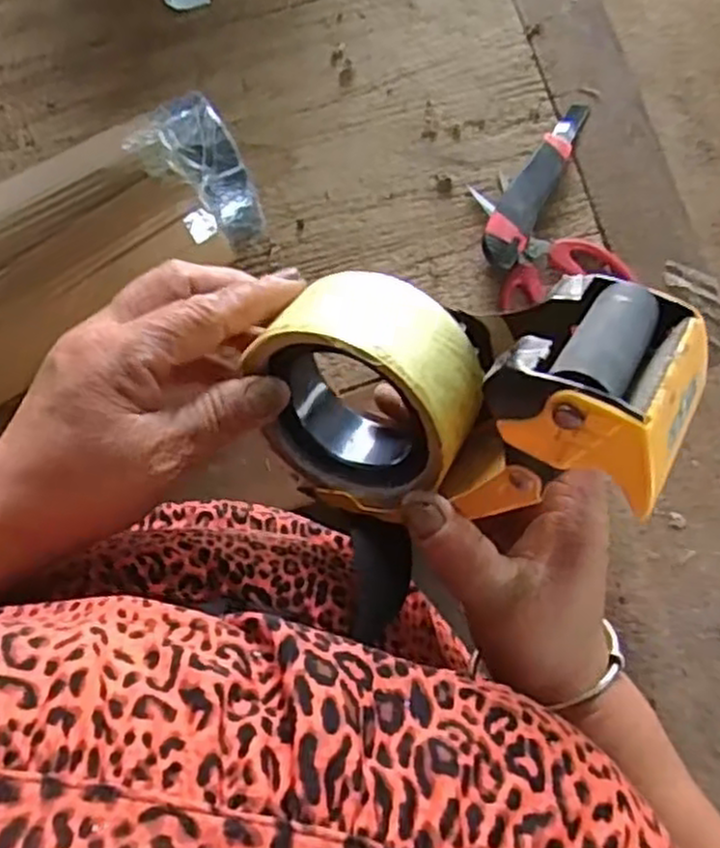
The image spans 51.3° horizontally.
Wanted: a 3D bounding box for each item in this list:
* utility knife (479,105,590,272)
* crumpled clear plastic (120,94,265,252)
[{"bbox_3d":[0.162,-0.225,0.700,0.040,0.024,0.179,26,85,6],"label":"utility knife"},{"bbox_3d":[-0.125,-0.201,0.609,0.075,0.076,0.107,-38,83,-2],"label":"crumpled clear plastic"}]

